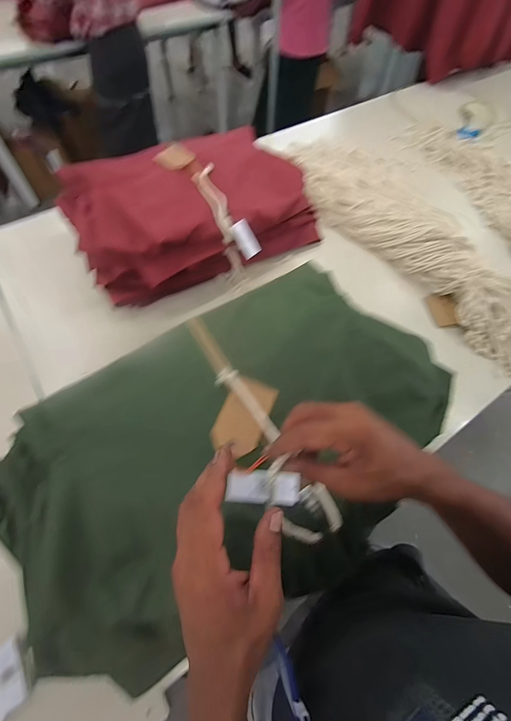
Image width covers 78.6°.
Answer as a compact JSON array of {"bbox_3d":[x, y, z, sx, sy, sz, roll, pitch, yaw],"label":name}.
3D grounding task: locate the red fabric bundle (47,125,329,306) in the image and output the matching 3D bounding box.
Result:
[{"bbox_3d":[-0.124,-0.383,0.826,0.635,0.223,0.328,-21,65,-13],"label":"red fabric bundle"}]

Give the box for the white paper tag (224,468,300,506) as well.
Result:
[{"bbox_3d":[0.011,0.153,0.378,0.086,0.012,0.037,4,62,-1],"label":"white paper tag"}]

